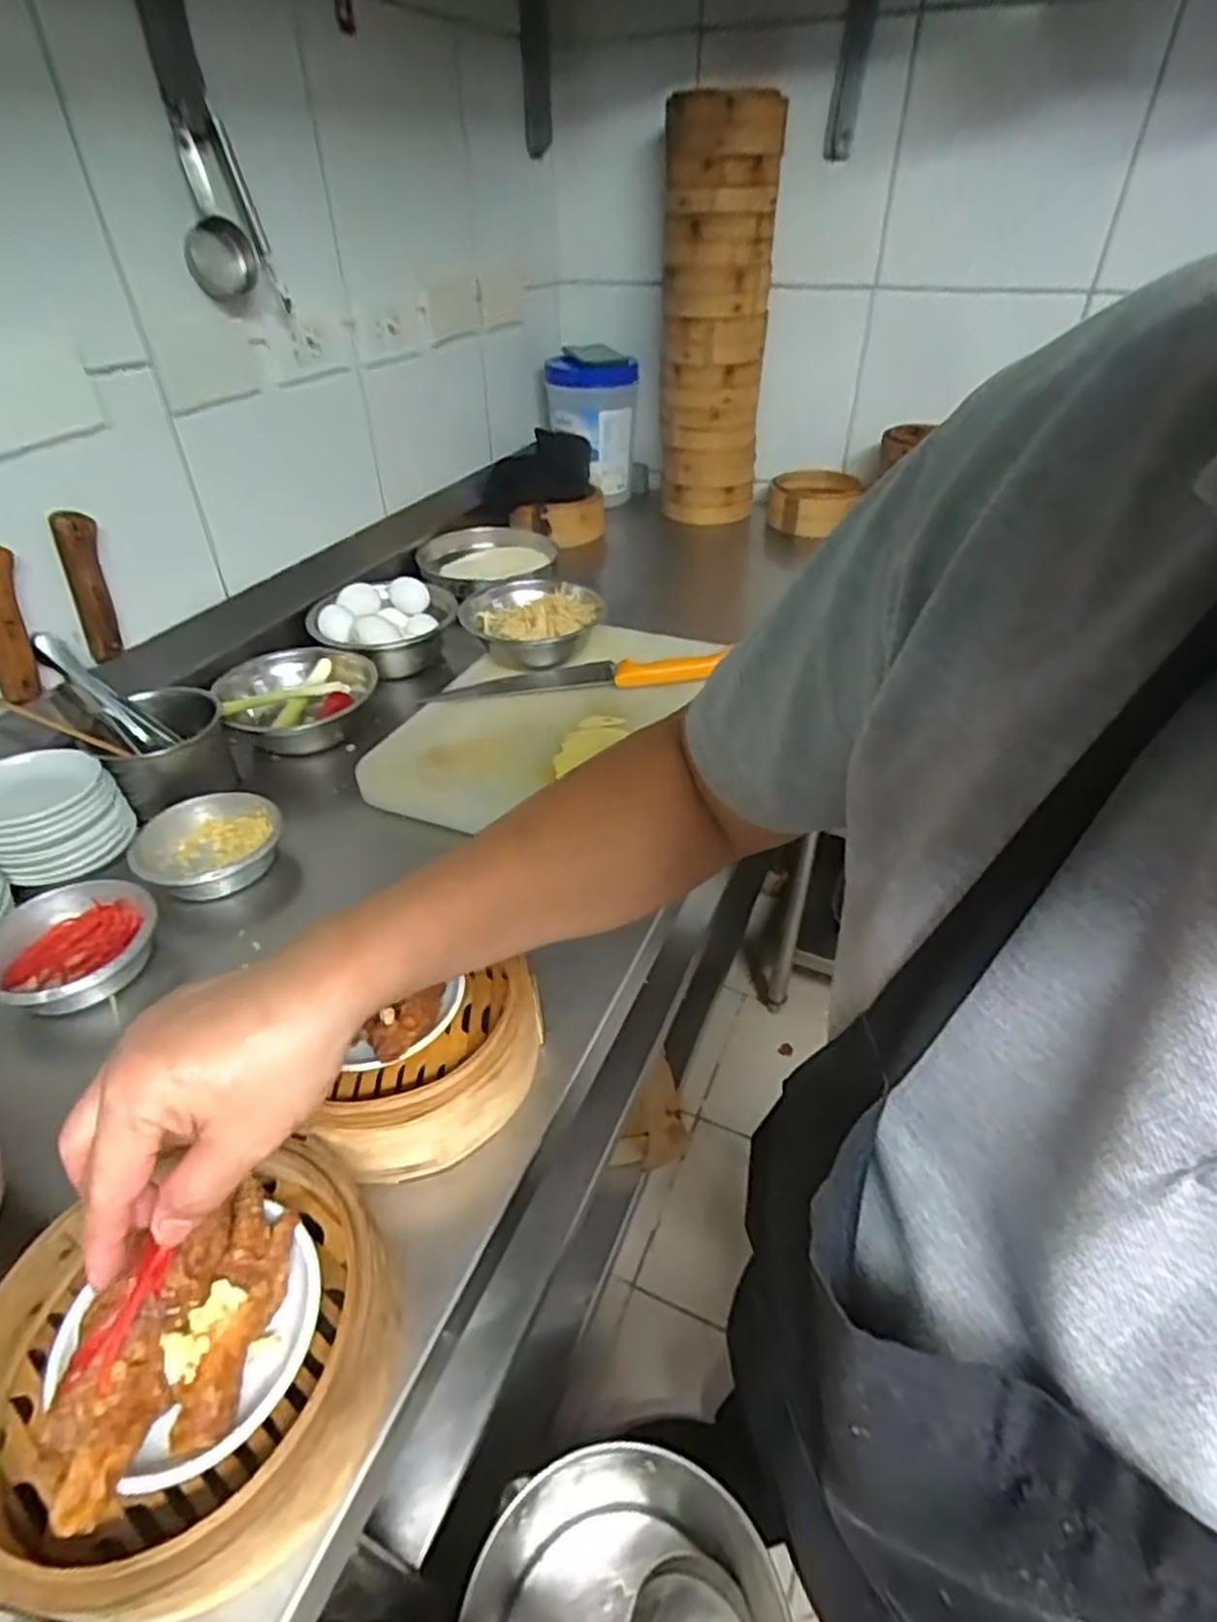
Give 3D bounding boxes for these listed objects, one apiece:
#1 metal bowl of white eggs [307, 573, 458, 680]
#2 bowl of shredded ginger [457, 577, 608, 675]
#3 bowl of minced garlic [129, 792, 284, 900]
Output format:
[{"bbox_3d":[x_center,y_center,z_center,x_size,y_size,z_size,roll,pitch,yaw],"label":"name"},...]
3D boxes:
[{"bbox_3d":[-0.271,-0.227,0.934,0.172,0.074,0.163,0,39,0],"label":"metal bowl of white eggs"},{"bbox_3d":[-0.085,-0.225,0.911,0.161,0.054,0.157,0,39,0],"label":"bowl of shredded ginger"},{"bbox_3d":[-0.344,0.038,0.665,0.119,0.048,0.112,0,39,0],"label":"bowl of minced garlic"}]

